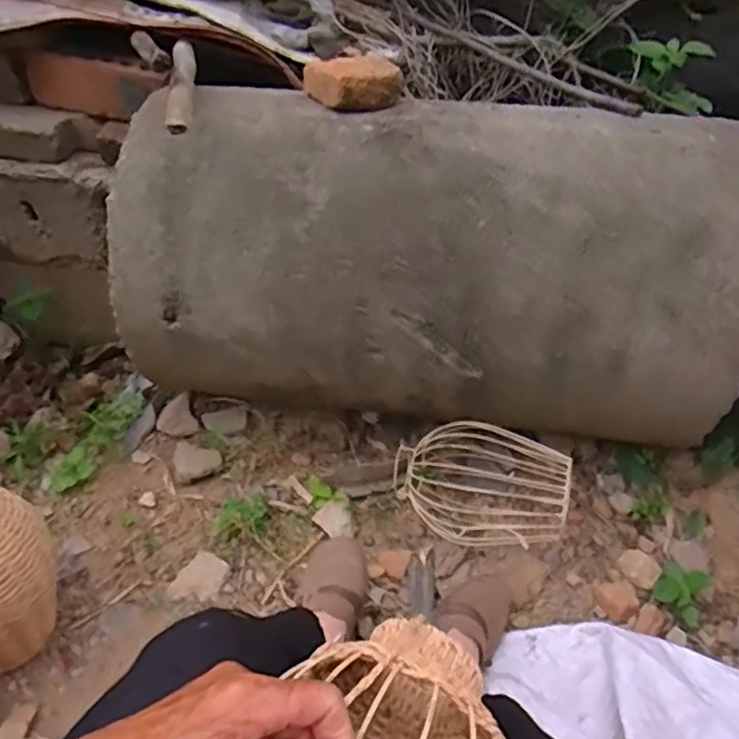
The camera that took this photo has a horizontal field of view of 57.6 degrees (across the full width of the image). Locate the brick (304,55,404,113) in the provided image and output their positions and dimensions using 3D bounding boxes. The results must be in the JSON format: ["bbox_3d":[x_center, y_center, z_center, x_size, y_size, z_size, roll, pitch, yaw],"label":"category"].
[{"bbox_3d":[-0.022,-0.407,0.944,0.118,0.049,0.100,-11,39,-19],"label":"brick"}]

